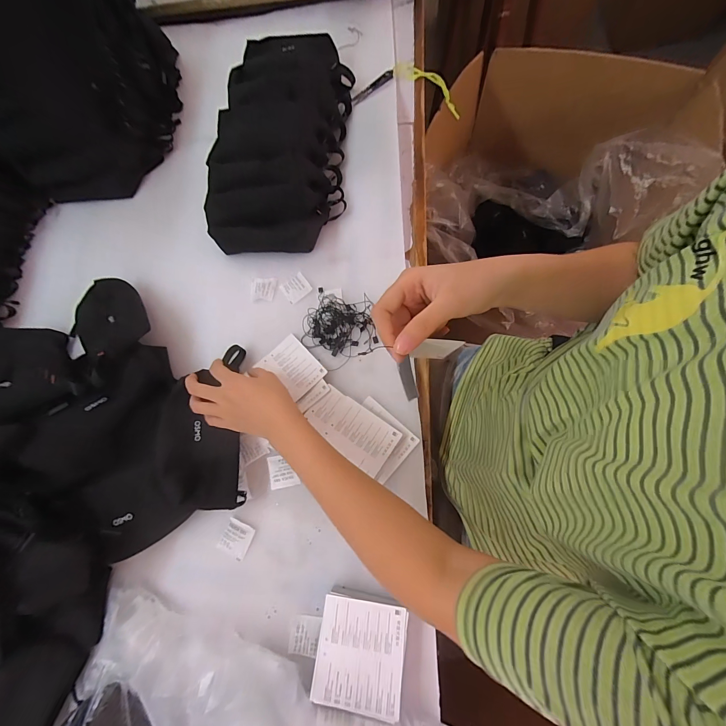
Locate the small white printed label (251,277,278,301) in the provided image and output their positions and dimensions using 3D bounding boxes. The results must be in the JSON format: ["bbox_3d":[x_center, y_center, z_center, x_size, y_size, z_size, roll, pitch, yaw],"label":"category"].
[{"bbox_3d":[-0.159,-0.119,0.522,0.041,0.009,0.038,4,75,8],"label":"small white printed label"}]

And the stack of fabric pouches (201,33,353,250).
[{"bbox_3d":[-0.132,-0.380,0.541,0.202,0.063,0.412,1,74,7],"label":"stack of fabric pouches"}]

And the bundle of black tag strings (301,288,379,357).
[{"bbox_3d":[-0.032,-0.060,0.477,0.104,0.025,0.093,8,75,9],"label":"bundle of black tag strings"}]

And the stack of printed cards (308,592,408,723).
[{"bbox_3d":[-0.003,0.314,0.365,0.092,0.045,0.100,8,77,2],"label":"stack of printed cards"}]

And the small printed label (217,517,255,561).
[{"bbox_3d":[-0.162,0.225,0.419,0.037,0.004,0.040,20,78,12],"label":"small printed label"}]

